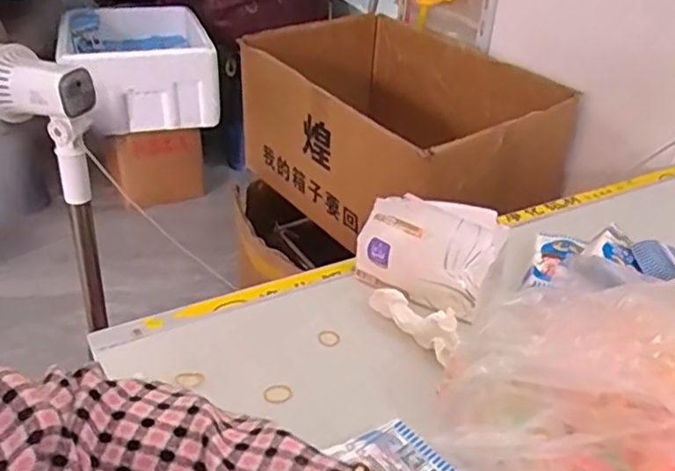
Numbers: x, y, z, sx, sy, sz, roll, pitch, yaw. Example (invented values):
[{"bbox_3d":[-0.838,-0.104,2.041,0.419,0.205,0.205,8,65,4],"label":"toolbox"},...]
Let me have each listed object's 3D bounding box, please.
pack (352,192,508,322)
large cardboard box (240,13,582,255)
[{"bbox_3d":[0.088,0.015,0.627,0.132,0.095,0.068,19,35,23],"label":"pack"},{"bbox_3d":[0.109,-0.185,1.119,0.378,0.244,0.528,-21,39,-34],"label":"large cardboard box"}]

